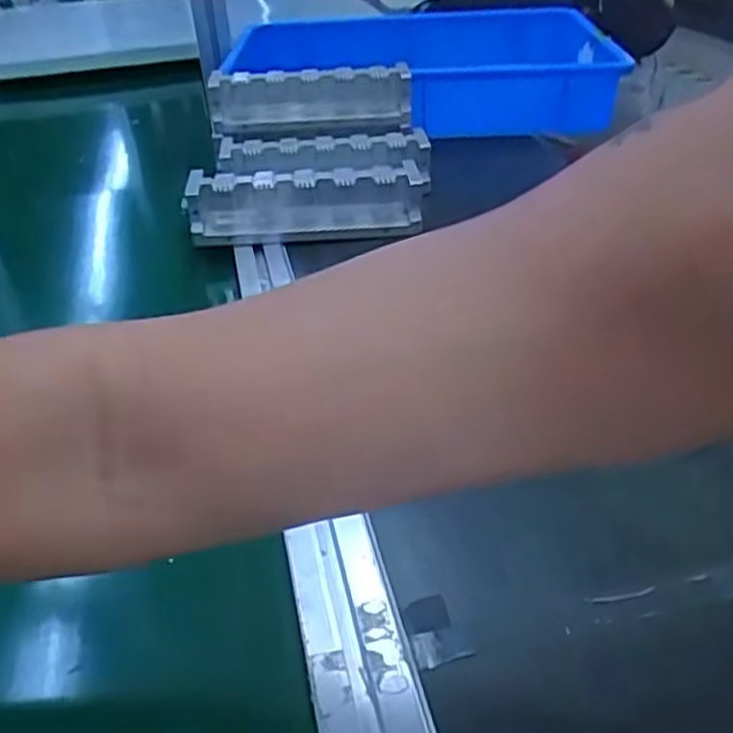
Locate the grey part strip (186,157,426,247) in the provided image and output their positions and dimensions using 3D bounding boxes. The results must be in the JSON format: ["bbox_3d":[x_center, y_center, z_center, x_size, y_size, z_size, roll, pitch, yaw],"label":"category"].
[{"bbox_3d":[-0.049,-0.133,0.612,0.188,0.058,0.020,-4,10,-3],"label":"grey part strip"}]

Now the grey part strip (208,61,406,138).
[{"bbox_3d":[-0.051,-0.256,0.710,0.190,0.048,0.048,-5,35,-1],"label":"grey part strip"}]

